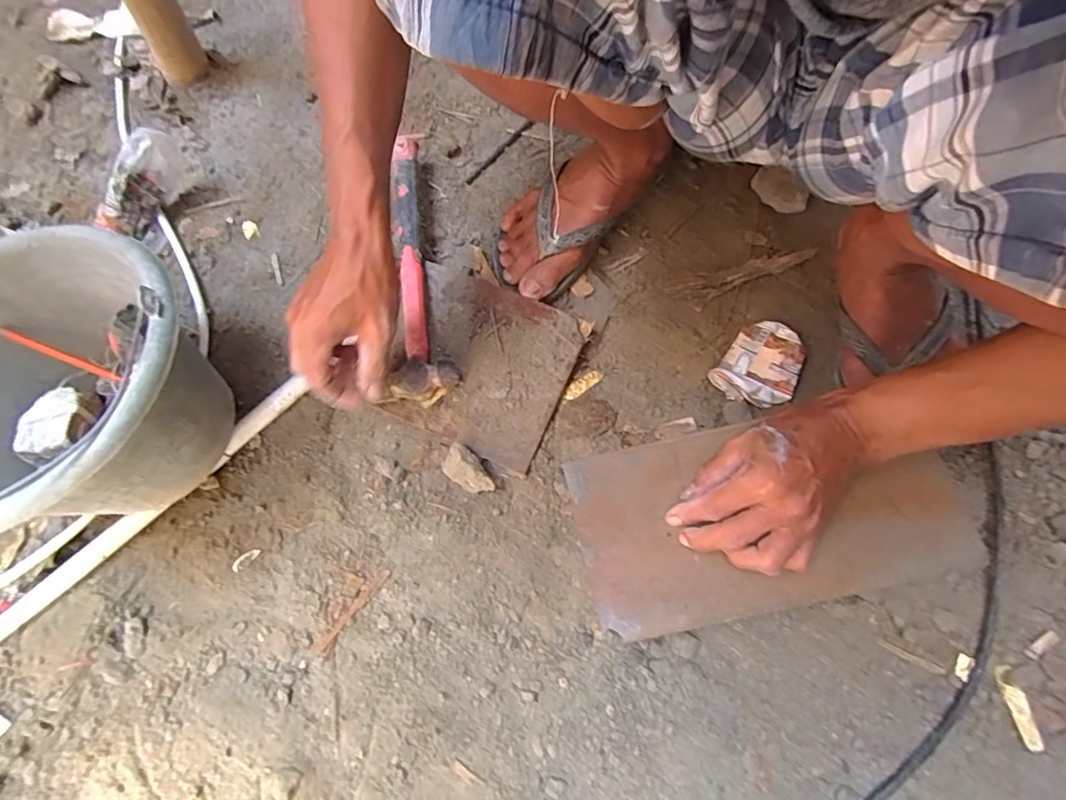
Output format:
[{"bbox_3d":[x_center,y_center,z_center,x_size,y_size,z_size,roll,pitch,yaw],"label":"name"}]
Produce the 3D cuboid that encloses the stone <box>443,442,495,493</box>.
[{"bbox_3d":[-0.062,0.070,0.500,0.056,0.025,0.032,37,76,14],"label":"stone"}]

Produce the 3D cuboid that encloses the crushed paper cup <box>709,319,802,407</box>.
[{"bbox_3d":[0.232,-0.035,0.516,0.072,0.018,0.092,37,76,14],"label":"crushed paper cup"}]

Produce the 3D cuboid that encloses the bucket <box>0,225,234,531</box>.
[{"bbox_3d":[-0.392,-0.001,0.445,0.245,0.184,0.234,-1,70,2],"label":"bucket"}]

